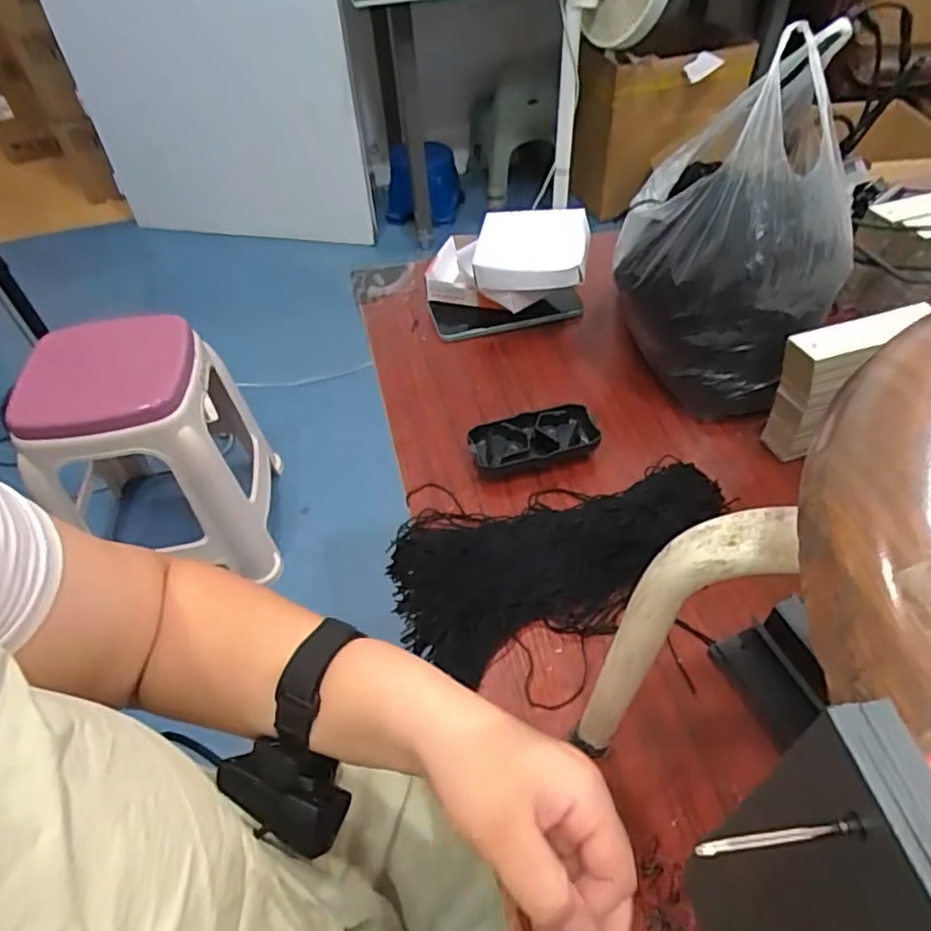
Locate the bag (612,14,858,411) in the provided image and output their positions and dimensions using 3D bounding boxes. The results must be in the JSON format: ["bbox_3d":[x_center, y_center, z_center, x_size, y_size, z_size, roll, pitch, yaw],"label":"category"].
[{"bbox_3d":[0.222,-0.184,0.546,0.178,0.254,0.151,25,54,24],"label":"bag"}]

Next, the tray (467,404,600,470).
[{"bbox_3d":[0.060,-0.019,0.563,0.109,0.027,0.053,-14,48,-9],"label":"tray"}]

